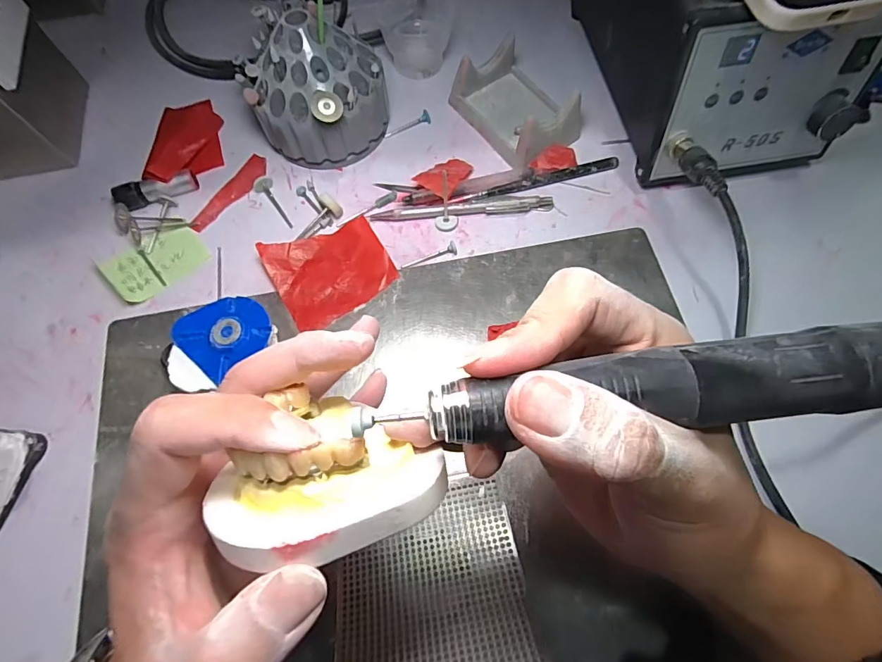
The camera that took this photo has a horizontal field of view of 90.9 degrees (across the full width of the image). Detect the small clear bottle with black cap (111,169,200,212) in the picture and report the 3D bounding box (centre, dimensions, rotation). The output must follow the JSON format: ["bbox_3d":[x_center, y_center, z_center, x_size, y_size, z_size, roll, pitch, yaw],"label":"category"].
[{"bbox_3d":[-0.223,-0.111,0.342,0.058,0.019,0.014,-24,71,-8],"label":"small clear bottle with black cap"}]

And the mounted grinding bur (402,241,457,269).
[{"bbox_3d":[-0.008,-0.055,0.323,0.042,0.005,0.008,-21,70,-7],"label":"mounted grinding bur"}]

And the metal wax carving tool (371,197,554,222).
[{"bbox_3d":[0.017,-0.095,0.334,0.138,0.010,0.013,-6,69,-1],"label":"metal wax carving tool"}]

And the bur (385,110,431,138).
[{"bbox_3d":[-0.029,-0.176,0.371,0.042,0.007,0.009,-22,70,-7],"label":"bur"}]

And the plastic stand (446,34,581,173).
[{"bbox_3d":[0.063,-0.187,0.354,0.069,0.037,0.100,-32,72,-10],"label":"plastic stand"}]

